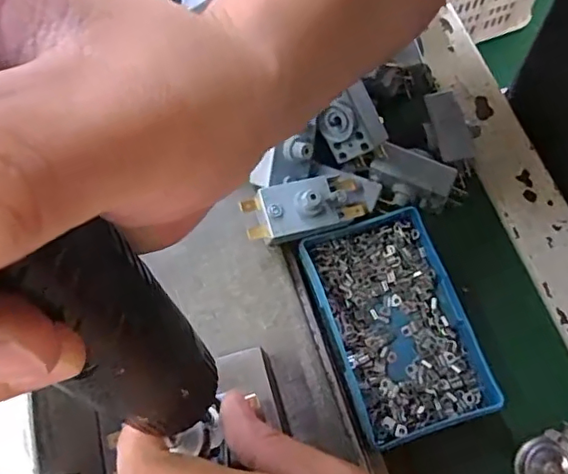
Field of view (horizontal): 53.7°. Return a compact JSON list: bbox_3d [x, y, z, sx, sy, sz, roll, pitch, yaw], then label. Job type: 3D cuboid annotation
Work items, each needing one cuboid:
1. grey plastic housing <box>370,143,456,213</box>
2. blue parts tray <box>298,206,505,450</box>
[{"bbox_3d":[0.074,-0.035,0.326,0.045,0.015,0.029,23,69,8],"label":"grey plastic housing"},{"bbox_3d":[0.059,0.045,0.301,0.071,0.022,0.113,-18,68,-2],"label":"blue parts tray"}]

